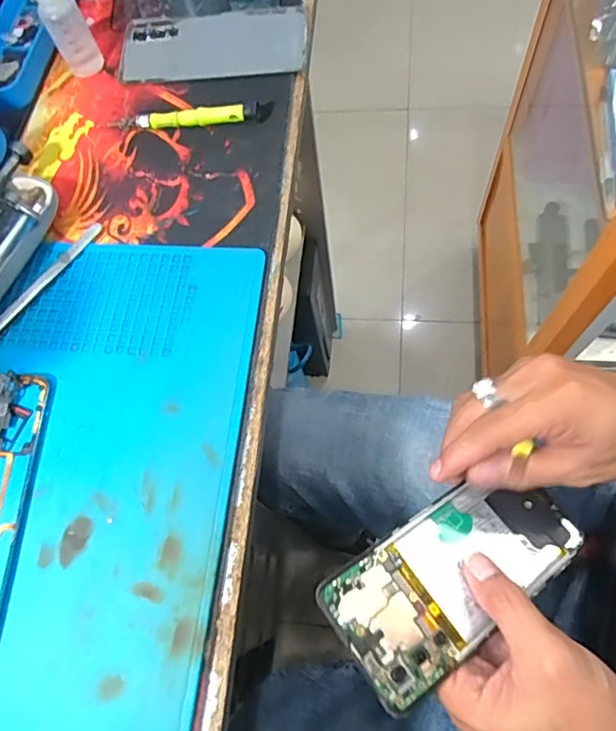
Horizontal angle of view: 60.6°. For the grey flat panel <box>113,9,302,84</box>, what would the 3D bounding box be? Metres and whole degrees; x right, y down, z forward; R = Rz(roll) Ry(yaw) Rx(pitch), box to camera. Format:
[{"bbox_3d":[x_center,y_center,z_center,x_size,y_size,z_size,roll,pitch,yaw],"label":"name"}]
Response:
[{"bbox_3d":[-0.081,-0.272,0.446,0.155,0.011,0.079,4,68,8],"label":"grey flat panel"}]

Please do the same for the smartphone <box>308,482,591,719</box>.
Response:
[{"bbox_3d":[0.086,0.115,0.304,0.157,0.005,0.070,-27,64,-25],"label":"smartphone"}]

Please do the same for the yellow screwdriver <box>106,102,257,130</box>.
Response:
[{"bbox_3d":[-0.098,-0.195,0.414,0.121,0.018,0.014,-1,67,6],"label":"yellow screwdriver"}]

